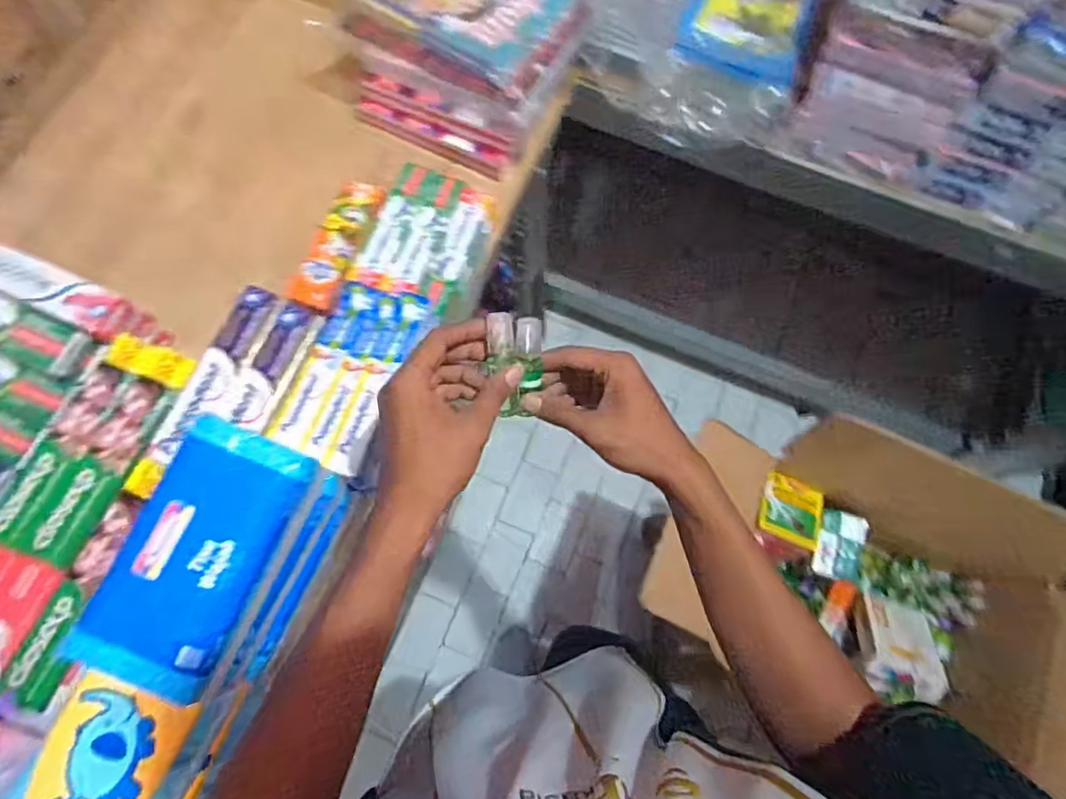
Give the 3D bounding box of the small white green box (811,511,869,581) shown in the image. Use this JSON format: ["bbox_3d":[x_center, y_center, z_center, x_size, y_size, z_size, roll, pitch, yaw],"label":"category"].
[{"bbox_3d":[0.428,0.201,0.863,0.057,0.030,0.093,18,72,19],"label":"small white green box"}]

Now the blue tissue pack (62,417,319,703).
[{"bbox_3d":[-0.250,0.111,0.463,0.098,0.048,0.188,21,74,5],"label":"blue tissue pack"}]

